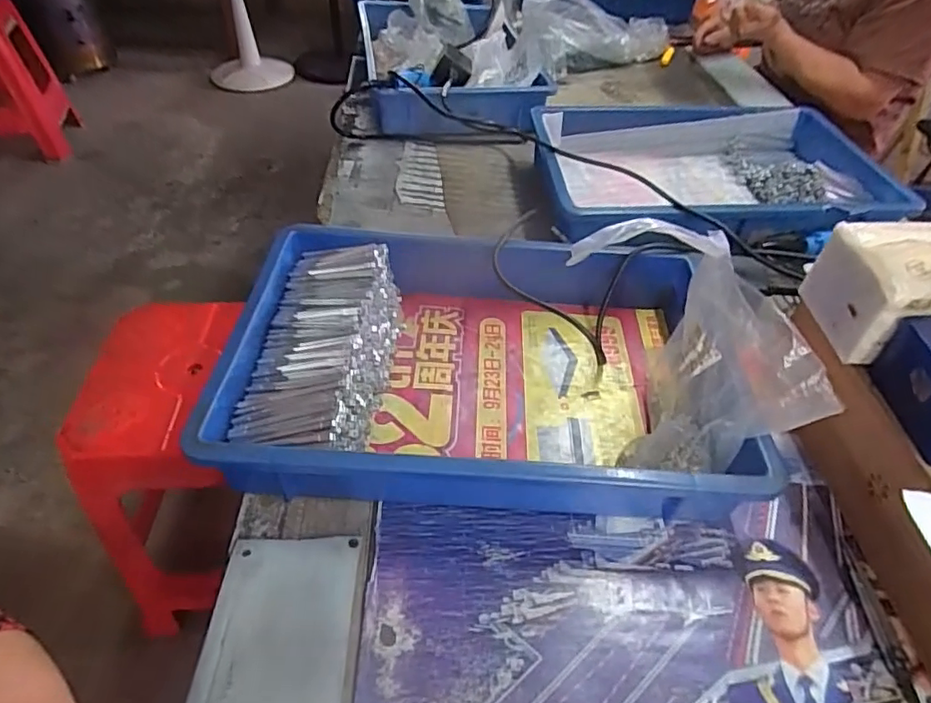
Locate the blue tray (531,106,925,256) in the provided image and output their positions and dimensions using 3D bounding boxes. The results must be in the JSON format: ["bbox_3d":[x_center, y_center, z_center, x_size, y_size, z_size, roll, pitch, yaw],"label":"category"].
[{"bbox_3d":[0.323,-0.228,0.783,0.442,0.092,0.303,-1,46,-5],"label":"blue tray"}]

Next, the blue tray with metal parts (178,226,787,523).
[{"bbox_3d":[0.011,0.011,0.525,0.413,0.084,0.282,3,46,0],"label":"blue tray with metal parts"}]

